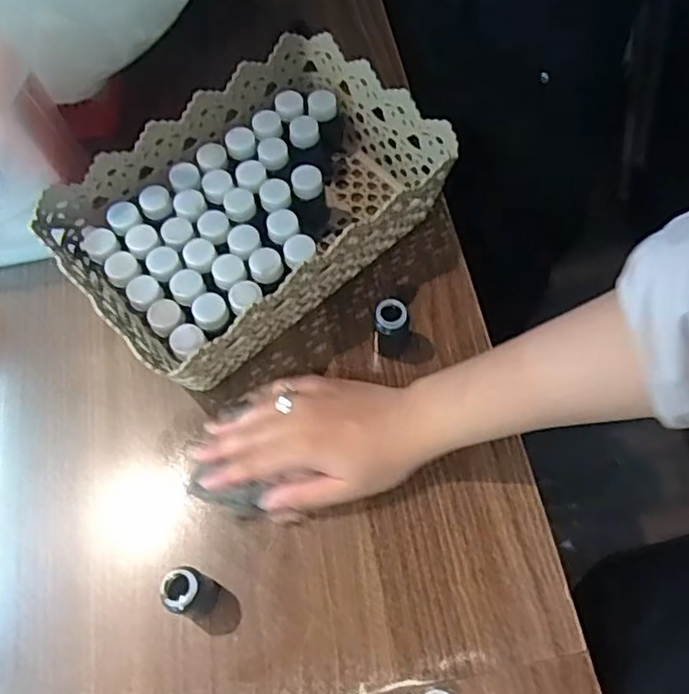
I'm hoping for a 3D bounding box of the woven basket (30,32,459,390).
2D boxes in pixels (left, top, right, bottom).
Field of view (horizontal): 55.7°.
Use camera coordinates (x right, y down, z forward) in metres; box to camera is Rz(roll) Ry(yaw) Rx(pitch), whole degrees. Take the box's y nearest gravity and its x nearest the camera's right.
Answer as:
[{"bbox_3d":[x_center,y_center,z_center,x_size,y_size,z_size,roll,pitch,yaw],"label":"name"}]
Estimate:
[{"bbox_3d":[-0.074,-0.112,0.550,0.294,0.086,0.197,-40,69,-15],"label":"woven basket"}]

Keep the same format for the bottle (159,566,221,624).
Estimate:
[{"bbox_3d":[-0.103,0.164,0.432,0.026,0.058,0.028,-1,65,3],"label":"bottle"}]

